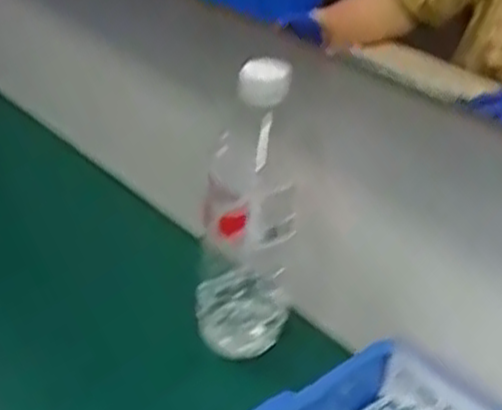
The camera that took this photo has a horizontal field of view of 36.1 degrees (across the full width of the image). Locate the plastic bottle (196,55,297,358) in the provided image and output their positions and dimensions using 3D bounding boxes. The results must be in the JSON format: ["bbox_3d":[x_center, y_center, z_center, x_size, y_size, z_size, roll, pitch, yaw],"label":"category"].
[{"bbox_3d":[-0.003,0.015,0.560,0.065,0.234,0.059,3,31,-2],"label":"plastic bottle"}]

